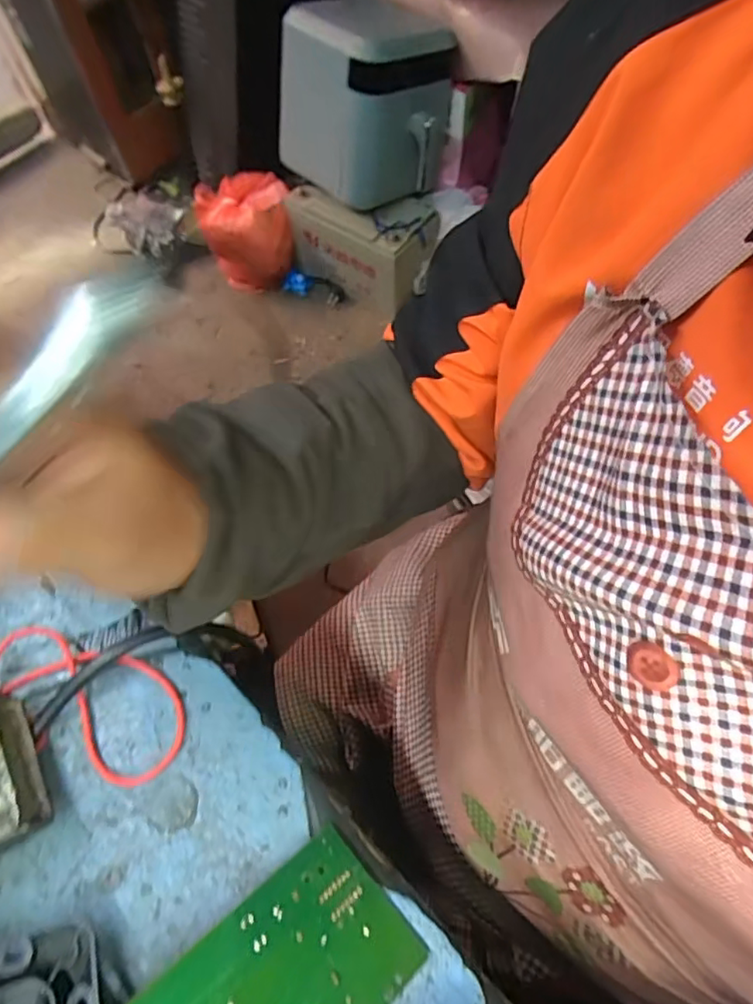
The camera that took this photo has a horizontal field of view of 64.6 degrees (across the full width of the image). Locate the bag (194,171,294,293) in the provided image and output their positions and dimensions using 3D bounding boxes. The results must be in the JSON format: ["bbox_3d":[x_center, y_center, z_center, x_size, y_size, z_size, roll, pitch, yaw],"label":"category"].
[{"bbox_3d":[-0.331,-0.697,1.540,0.226,0.191,0.208,-15,63,-6],"label":"bag"}]

